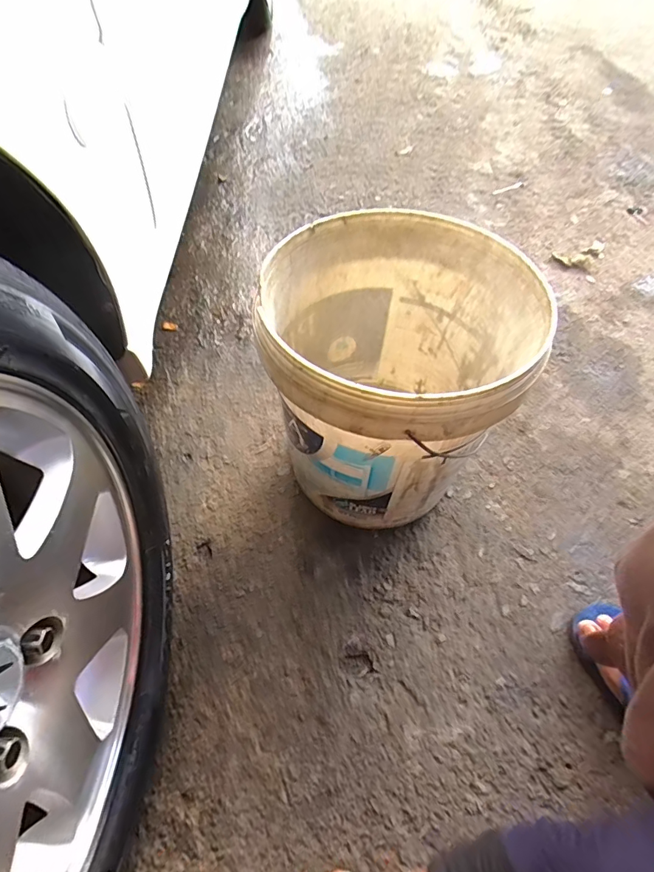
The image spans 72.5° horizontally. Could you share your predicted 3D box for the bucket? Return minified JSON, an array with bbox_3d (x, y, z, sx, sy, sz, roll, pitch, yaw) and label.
[{"bbox_3d":[0.076,-0.063,0.565,0.285,0.288,0.293,0,58,0],"label":"bucket"}]

